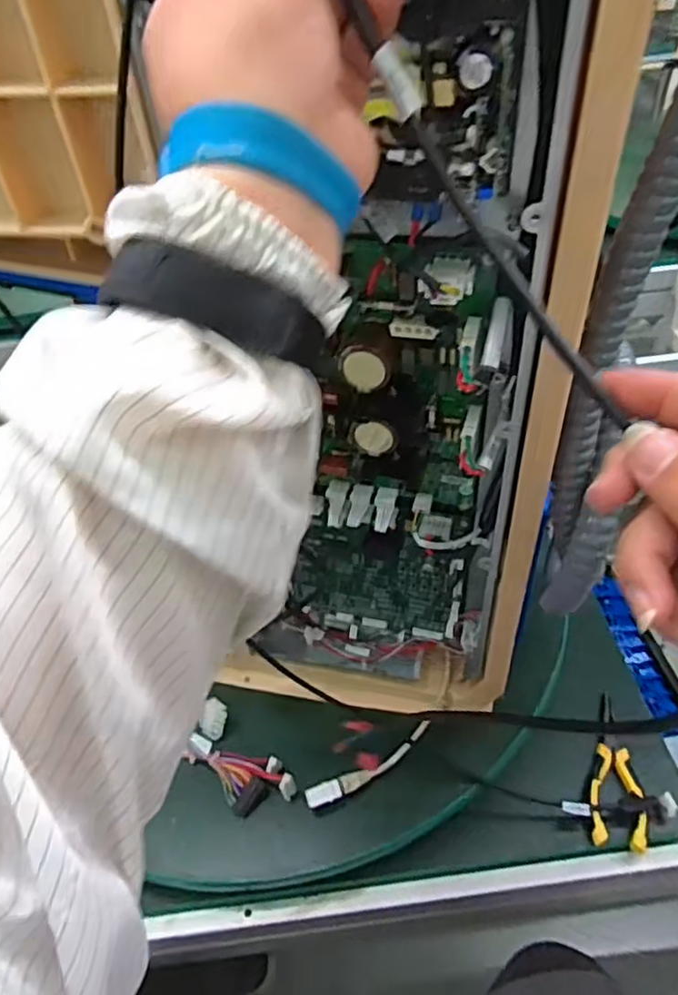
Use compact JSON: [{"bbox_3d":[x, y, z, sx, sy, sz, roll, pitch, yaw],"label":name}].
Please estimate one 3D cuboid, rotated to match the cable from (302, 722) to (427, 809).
[{"bbox_3d":[0.032,0.253,0.623,0.137,0.019,0.022,-25,48,-18],"label":"cable"}]

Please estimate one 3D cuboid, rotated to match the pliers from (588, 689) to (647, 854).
[{"bbox_3d":[0.273,0.270,0.663,0.050,0.023,0.155,3,46,9],"label":"pliers"}]

